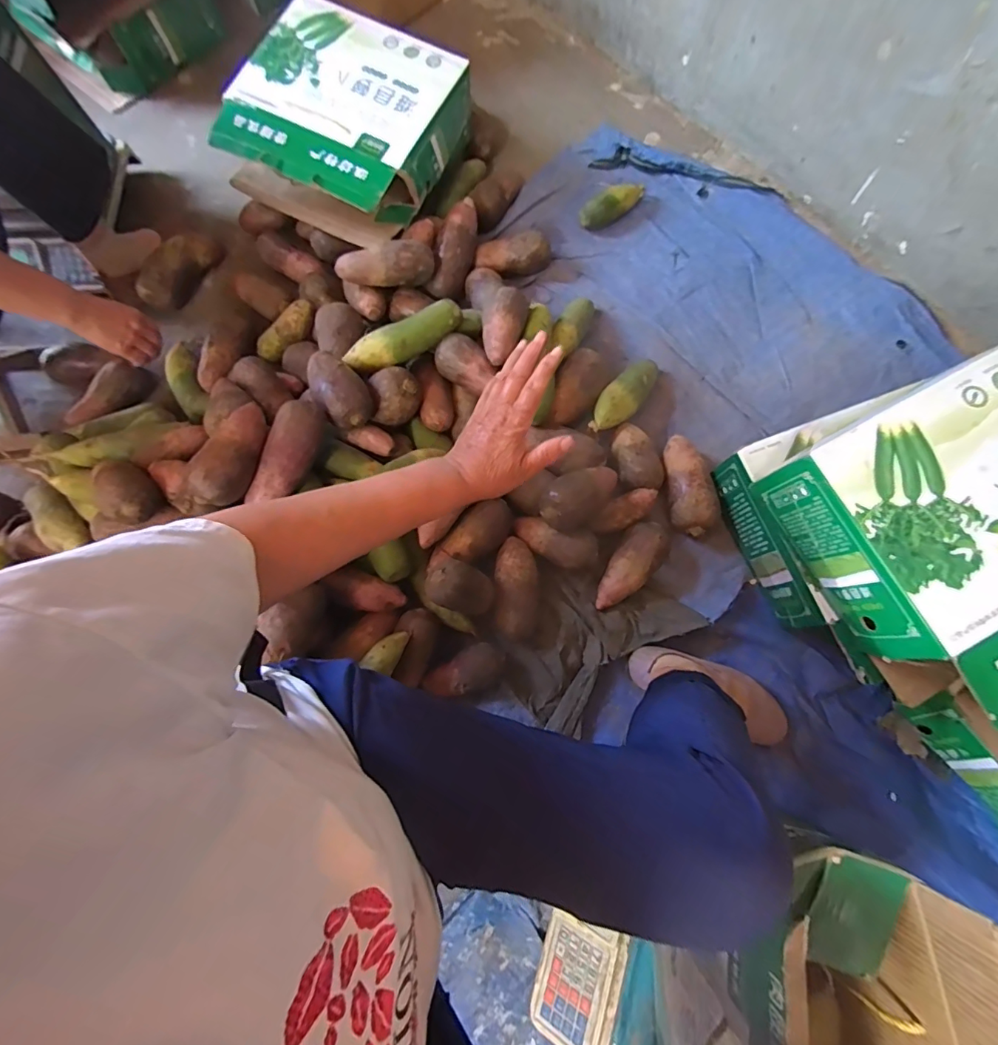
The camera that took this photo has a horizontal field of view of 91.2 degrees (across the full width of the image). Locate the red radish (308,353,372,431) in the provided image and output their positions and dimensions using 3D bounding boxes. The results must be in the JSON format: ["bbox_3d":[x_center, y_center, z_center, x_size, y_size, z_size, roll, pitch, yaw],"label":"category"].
[{"bbox_3d":[-0.253,-0.209,0.771,0.074,0.059,0.148,-37,77,-9],"label":"red radish"}]

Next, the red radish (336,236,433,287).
[{"bbox_3d":[-0.200,-0.458,0.869,0.164,0.069,0.059,-18,75,-4],"label":"red radish"}]

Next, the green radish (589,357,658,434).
[{"bbox_3d":[0.220,-0.222,0.858,0.064,0.052,0.174,35,78,10],"label":"green radish"}]

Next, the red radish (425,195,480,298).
[{"bbox_3d":[-0.084,-0.519,0.925,0.066,0.057,0.185,20,97,6],"label":"red radish"}]

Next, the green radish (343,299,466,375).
[{"bbox_3d":[-0.160,-0.307,0.812,0.207,0.051,0.053,-28,76,-7],"label":"green radish"}]

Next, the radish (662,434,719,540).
[{"bbox_3d":[0.316,-0.063,0.813,0.067,0.052,0.168,-3,74,0],"label":"radish"}]

